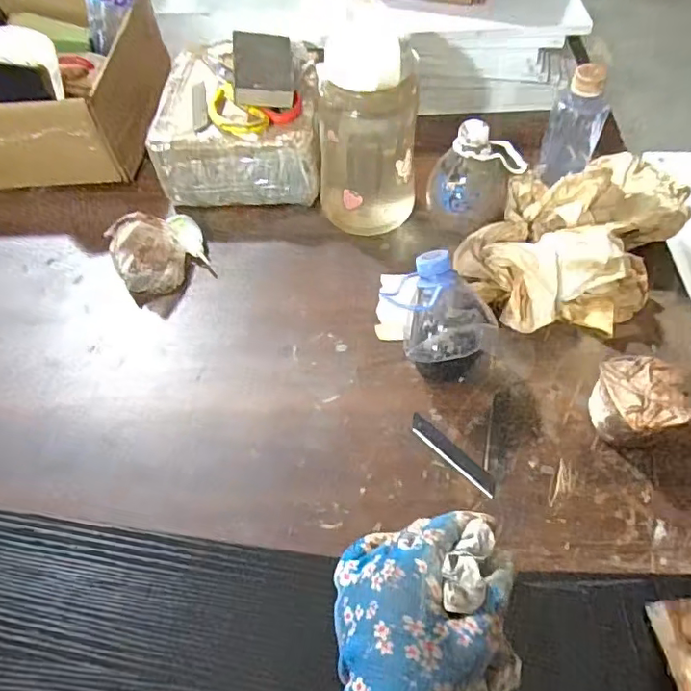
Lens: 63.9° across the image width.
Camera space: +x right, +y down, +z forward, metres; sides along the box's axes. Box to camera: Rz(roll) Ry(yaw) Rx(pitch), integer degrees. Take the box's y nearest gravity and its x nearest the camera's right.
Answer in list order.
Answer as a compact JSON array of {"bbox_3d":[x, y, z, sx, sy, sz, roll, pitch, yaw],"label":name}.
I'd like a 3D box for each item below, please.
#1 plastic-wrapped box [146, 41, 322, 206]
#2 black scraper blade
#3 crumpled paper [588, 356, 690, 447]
[{"bbox_3d":[-0.133,-0.281,0.715,0.215,0.119,0.185,6,56,3],"label":"plastic-wrapped box"},{"bbox_3d":[0.100,0.101,0.518,0.018,0.004,0.100,-39,62,-21],"label":"black scraper blade"},{"bbox_3d":[0.263,0.055,0.510,0.073,0.062,0.076,-30,62,-19],"label":"crumpled paper"}]

